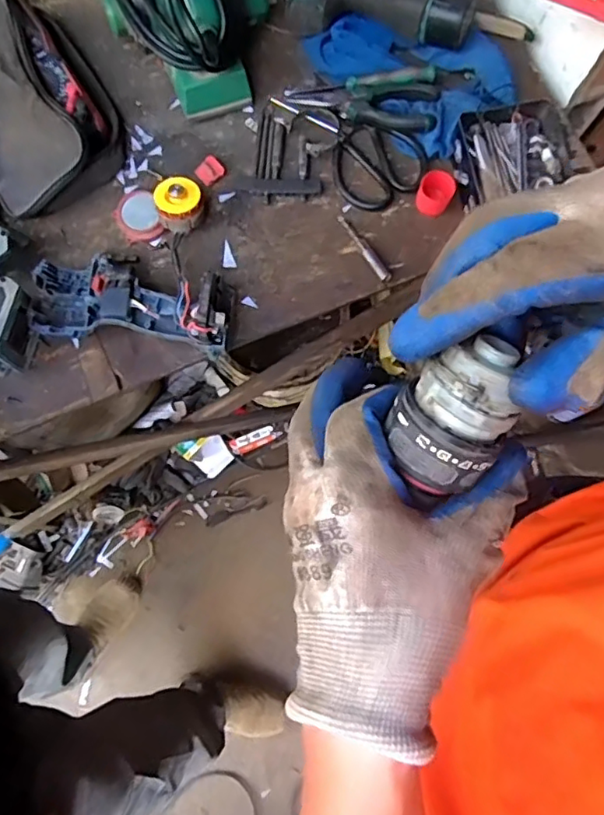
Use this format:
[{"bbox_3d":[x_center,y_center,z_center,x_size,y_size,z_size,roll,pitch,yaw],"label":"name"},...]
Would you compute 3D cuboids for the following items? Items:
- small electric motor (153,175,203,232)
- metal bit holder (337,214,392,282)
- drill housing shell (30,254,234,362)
[{"bbox_3d":[-0.120,-0.197,0.569,0.044,0.043,0.044,0,77,-2],"label":"small electric motor"},{"bbox_3d":[0.064,-0.165,0.589,0.014,0.013,0.086,-28,79,-8],"label":"metal bit holder"},{"bbox_3d":[-0.159,-0.109,0.548,0.185,0.053,0.105,7,76,0],"label":"drill housing shell"}]

